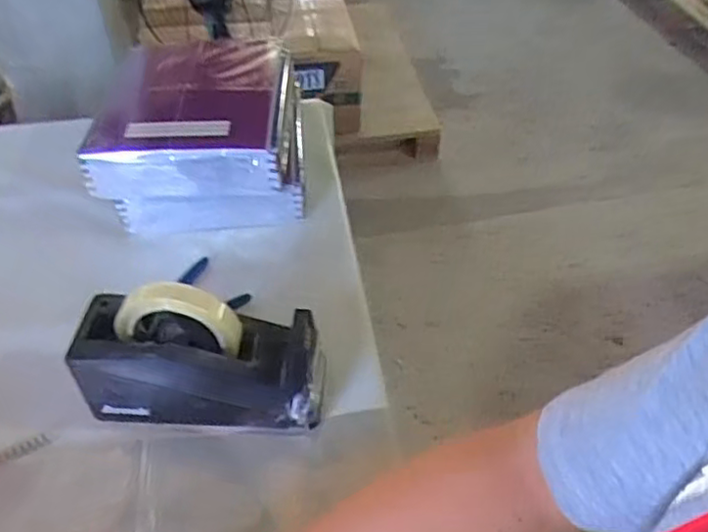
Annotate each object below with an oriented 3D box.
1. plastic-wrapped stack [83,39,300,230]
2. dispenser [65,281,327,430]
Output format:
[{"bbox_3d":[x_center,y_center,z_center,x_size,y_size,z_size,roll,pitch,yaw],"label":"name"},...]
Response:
[{"bbox_3d":[-0.173,-0.155,0.798,0.227,0.122,0.213,1,44,1],"label":"plastic-wrapped stack"},{"bbox_3d":[-0.130,0.071,0.559,0.198,0.127,0.071,3,44,3],"label":"dispenser"}]

